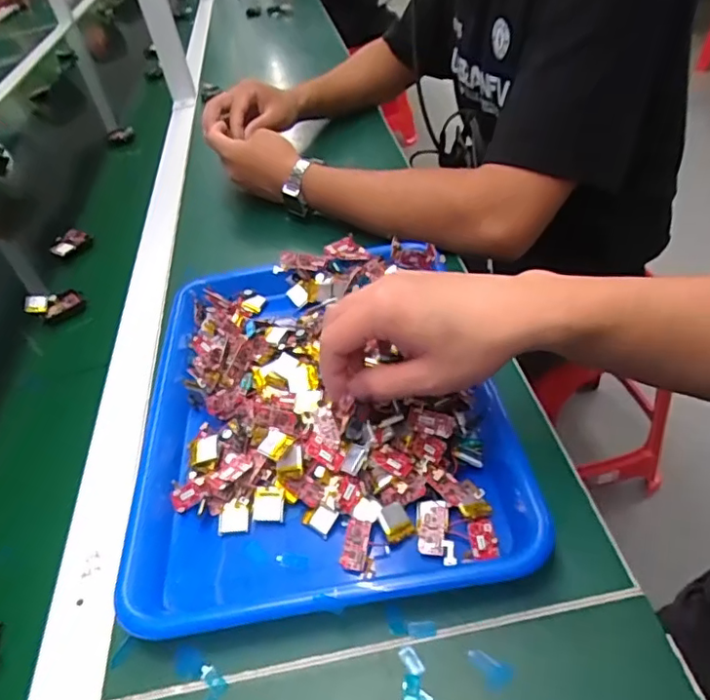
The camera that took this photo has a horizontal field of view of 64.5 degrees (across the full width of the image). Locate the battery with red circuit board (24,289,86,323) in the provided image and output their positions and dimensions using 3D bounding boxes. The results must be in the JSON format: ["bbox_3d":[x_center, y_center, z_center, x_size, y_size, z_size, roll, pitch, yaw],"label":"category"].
[{"bbox_3d":[-0.312,-0.047,0.586,0.054,0.020,0.034,-29,46,-20],"label":"battery with red circuit board"}]

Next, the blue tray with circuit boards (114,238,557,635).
[{"bbox_3d":[-0.027,0.032,0.430,0.270,0.046,0.330,-8,42,-2],"label":"blue tray with circuit boards"}]

